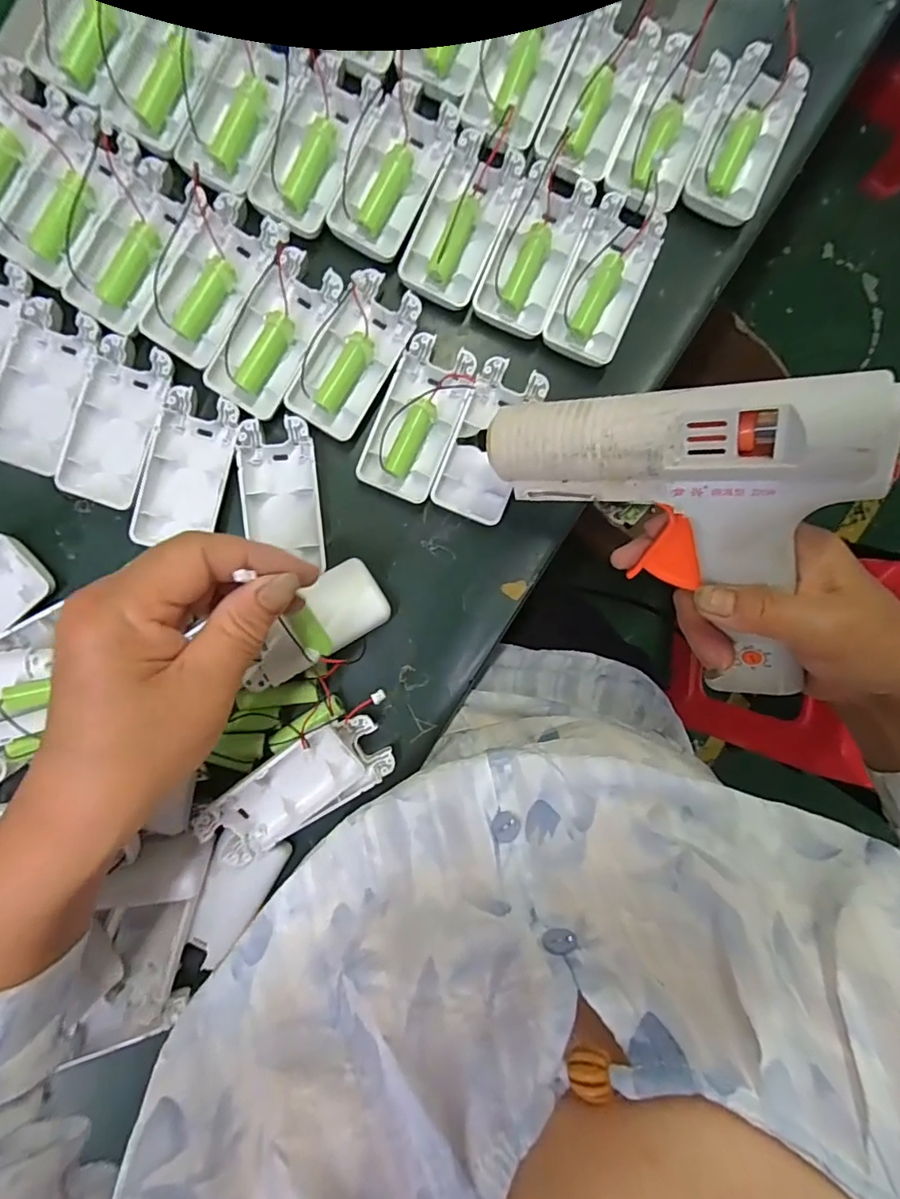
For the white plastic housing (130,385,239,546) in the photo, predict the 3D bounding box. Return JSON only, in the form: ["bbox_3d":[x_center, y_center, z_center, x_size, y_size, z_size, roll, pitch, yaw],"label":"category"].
[{"bbox_3d":[-0.157,-0.076,0.320,0.044,0.017,0.092,15,93,-3],"label":"white plastic housing"}]

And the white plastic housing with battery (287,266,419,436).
[{"bbox_3d":[-0.058,-0.145,0.320,0.048,0.017,0.094,29,93,-3],"label":"white plastic housing with battery"}]

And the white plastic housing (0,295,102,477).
[{"bbox_3d":[-0.240,-0.124,0.312,0.045,0.013,0.094,22,93,-3],"label":"white plastic housing"}]

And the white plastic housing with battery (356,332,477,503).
[{"bbox_3d":[-0.019,-0.109,0.324,0.047,0.016,0.093,22,93,-3],"label":"white plastic housing with battery"}]

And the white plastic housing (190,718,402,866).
[{"bbox_3d":[-0.091,0.114,0.320,0.109,0.032,0.048,-28,94,0],"label":"white plastic housing"}]

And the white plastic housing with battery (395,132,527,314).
[{"bbox_3d":[0.006,-0.223,0.316,0.044,0.020,0.091,23,93,-3],"label":"white plastic housing with battery"}]

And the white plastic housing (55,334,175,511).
[{"bbox_3d":[-0.197,-0.104,0.321,0.045,0.022,0.095,20,93,-3],"label":"white plastic housing"}]

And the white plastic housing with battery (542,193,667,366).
[{"bbox_3d":[0.093,-0.190,0.320,0.045,0.016,0.091,23,93,-3],"label":"white plastic housing with battery"}]

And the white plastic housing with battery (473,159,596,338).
[{"bbox_3d":[0.051,-0.207,0.319,0.047,0.017,0.091,23,93,-3],"label":"white plastic housing with battery"}]

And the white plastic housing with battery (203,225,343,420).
[{"bbox_3d":[-0.105,-0.160,0.317,0.046,0.017,0.098,29,93,-3],"label":"white plastic housing with battery"}]

